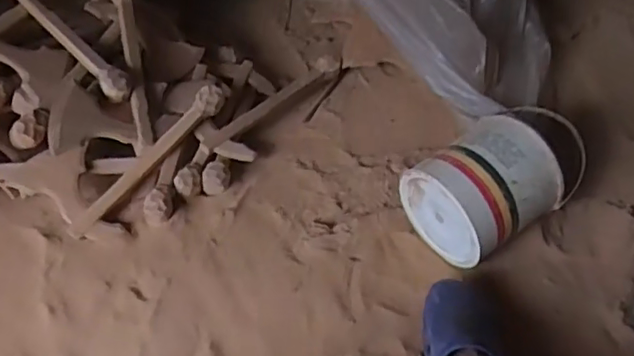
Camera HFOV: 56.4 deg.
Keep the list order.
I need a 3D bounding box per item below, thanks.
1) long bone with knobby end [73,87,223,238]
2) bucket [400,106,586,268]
[{"bbox_3d":[-0.317,-0.032,1.125,0.384,0.050,0.044,-47,54,-9],"label":"long bone with knobby end"},{"bbox_3d":[0.307,-0.009,0.968,0.290,0.176,0.180,-31,50,-19],"label":"bucket"}]

